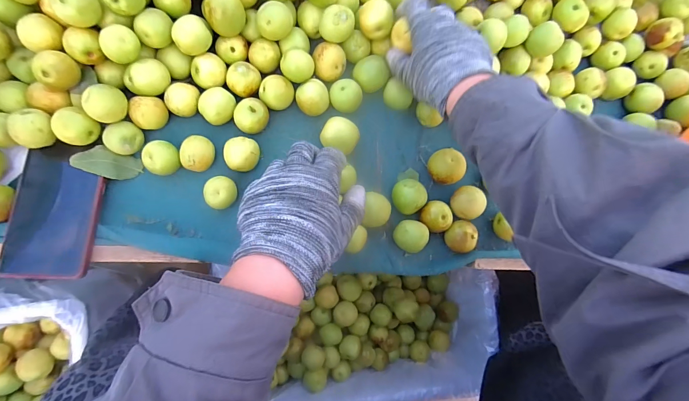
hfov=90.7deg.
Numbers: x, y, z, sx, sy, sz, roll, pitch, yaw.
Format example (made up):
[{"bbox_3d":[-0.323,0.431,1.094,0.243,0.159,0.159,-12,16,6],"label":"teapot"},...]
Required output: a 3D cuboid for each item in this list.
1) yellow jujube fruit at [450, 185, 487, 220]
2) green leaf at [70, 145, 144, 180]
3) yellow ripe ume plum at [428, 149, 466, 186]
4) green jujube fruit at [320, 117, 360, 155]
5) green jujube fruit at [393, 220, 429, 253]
[{"bbox_3d":[0.141,0.003,0.388,0.031,0.031,0.037,-5,86,-8],"label":"yellow jujube fruit"},{"bbox_3d":[-0.244,-0.039,0.350,0.060,0.008,0.030,11,84,-25],"label":"green leaf"},{"bbox_3d":[0.114,-0.038,0.392,0.035,0.037,0.040,-20,89,-9],"label":"yellow ripe ume plum"},{"bbox_3d":[-0.005,-0.072,0.380,0.039,0.031,0.034,27,82,-5],"label":"green jujube fruit"},{"bbox_3d":[0.072,0.040,0.383,0.036,0.034,0.034,22,83,-6],"label":"green jujube fruit"}]

